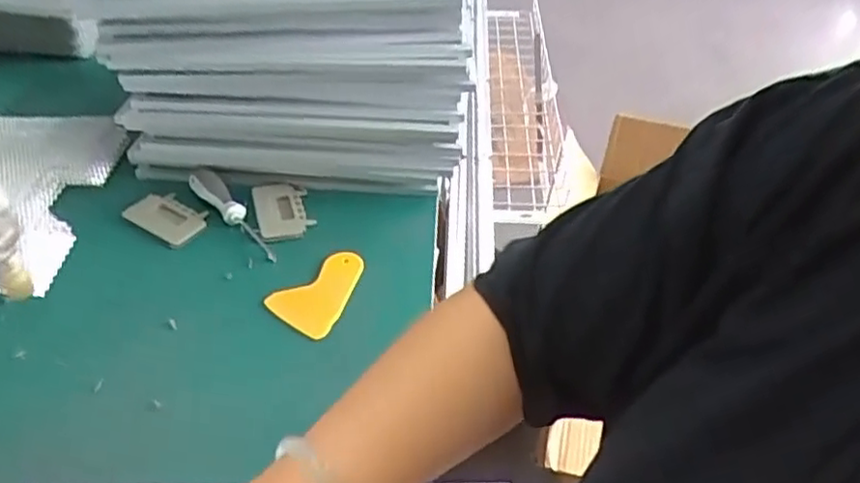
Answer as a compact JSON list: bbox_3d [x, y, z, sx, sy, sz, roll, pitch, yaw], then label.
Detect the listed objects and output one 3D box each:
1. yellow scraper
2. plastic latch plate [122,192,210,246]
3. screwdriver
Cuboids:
[{"bbox_3d":[-0.094,0.047,0.642,0.069,0.011,0.096,30,50,29],"label":"yellow scraper"},{"bbox_3d":[-0.270,-0.025,0.712,0.085,0.012,0.052,25,47,25],"label":"plastic latch plate"},{"bbox_3d":[-0.203,-0.032,0.713,0.033,0.017,0.145,-32,64,-31],"label":"screwdriver"}]

